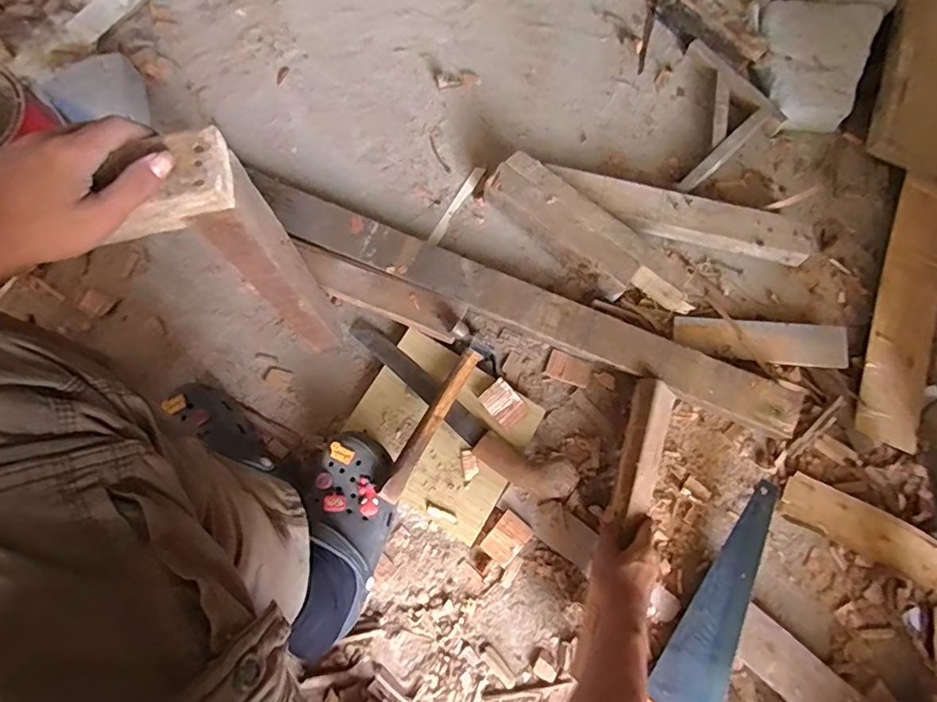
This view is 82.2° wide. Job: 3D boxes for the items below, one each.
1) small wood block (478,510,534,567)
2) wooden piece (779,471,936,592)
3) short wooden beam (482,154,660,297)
[{"bbox_3d":[0.050,0.245,0.702,0.045,0.014,0.061,41,80,8],"label":"small wood block"},{"bbox_3d":[0.531,0.239,0.714,0.223,0.017,0.063,27,78,5],"label":"wooden piece"},{"bbox_3d":[0.141,-0.181,0.779,0.249,0.069,0.085,41,80,8],"label":"short wooden beam"}]

